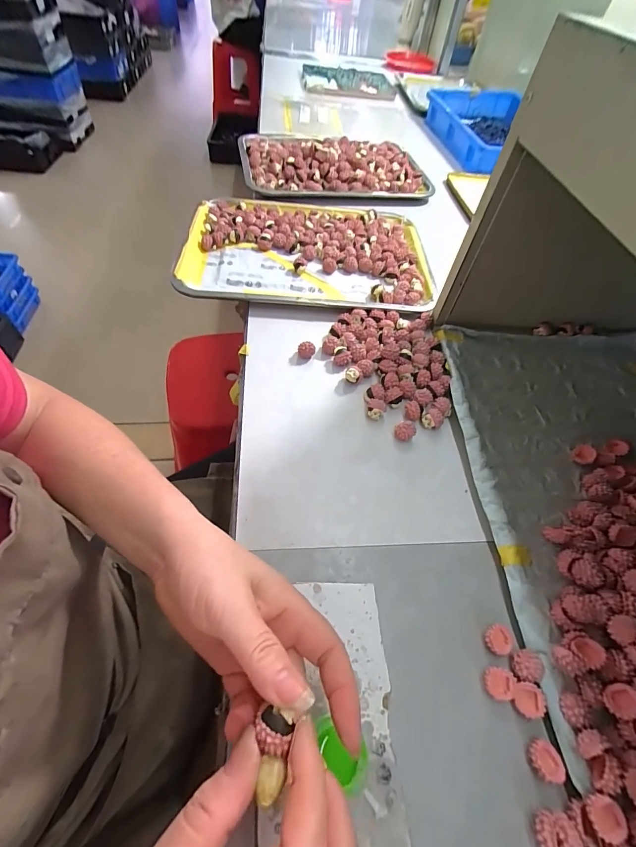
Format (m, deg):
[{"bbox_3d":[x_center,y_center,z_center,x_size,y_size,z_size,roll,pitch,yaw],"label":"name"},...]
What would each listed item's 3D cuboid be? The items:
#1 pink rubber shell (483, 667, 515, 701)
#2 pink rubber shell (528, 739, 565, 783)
[{"bbox_3d":[0.125,0.180,0.255,0.019,0.006,0.018,2,55,-2],"label":"pink rubber shell"},{"bbox_3d":[0.144,0.213,0.233,0.020,0.007,0.020,2,55,-2],"label":"pink rubber shell"}]

